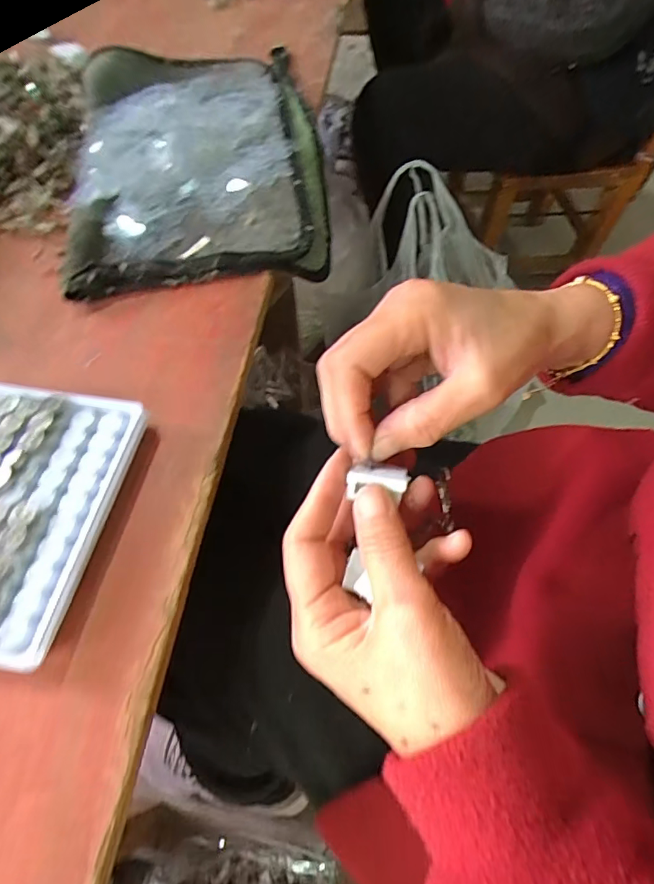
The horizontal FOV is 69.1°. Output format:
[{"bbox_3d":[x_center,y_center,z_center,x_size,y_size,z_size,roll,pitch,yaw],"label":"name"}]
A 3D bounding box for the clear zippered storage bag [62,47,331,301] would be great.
[{"bbox_3d":[-0.101,-0.233,0.387,0.192,0.040,0.291,-10,60,-6],"label":"clear zippered storage bag"}]

